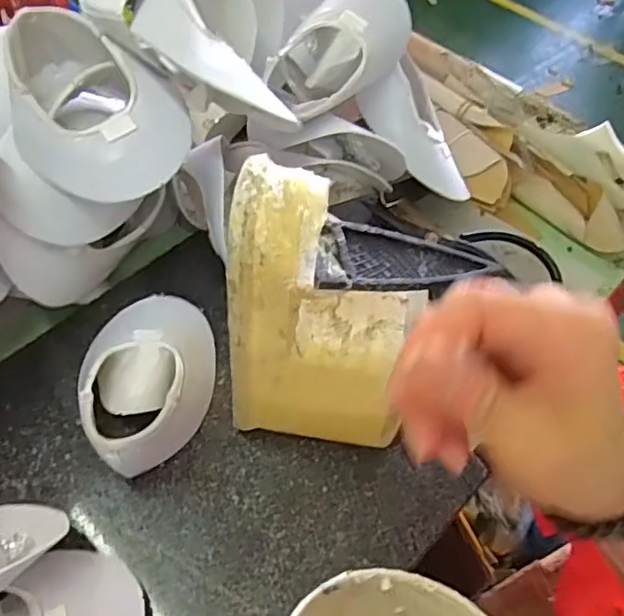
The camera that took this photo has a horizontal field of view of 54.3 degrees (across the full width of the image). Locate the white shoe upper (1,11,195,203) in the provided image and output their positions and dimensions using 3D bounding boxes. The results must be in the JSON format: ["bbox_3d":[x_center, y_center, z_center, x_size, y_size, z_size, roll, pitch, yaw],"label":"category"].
[{"bbox_3d":[-0.162,-0.153,0.453,0.119,0.081,0.133,-24,59,-17],"label":"white shoe upper"}]

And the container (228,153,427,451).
[{"bbox_3d":[0.008,0.012,0.393,0.108,0.206,0.090,6,55,3],"label":"container"}]

